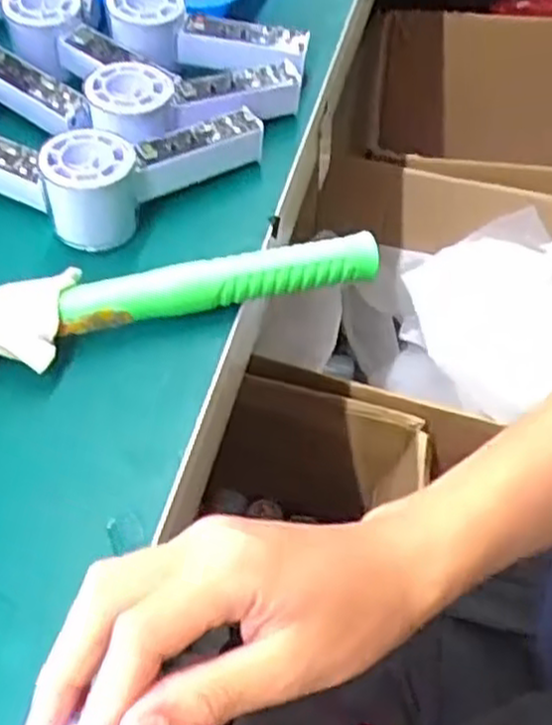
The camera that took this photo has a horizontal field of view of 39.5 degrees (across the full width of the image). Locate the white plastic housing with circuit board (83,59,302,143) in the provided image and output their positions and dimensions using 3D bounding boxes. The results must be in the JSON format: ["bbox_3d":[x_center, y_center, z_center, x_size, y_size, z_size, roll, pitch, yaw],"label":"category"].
[{"bbox_3d":[-0.054,-0.186,0.537,0.150,0.034,0.052,-15,55,-24],"label":"white plastic housing with circuit board"}]

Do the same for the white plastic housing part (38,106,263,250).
[{"bbox_3d":[-0.081,-0.136,0.503,0.155,0.048,0.055,-36,61,-21],"label":"white plastic housing part"}]

